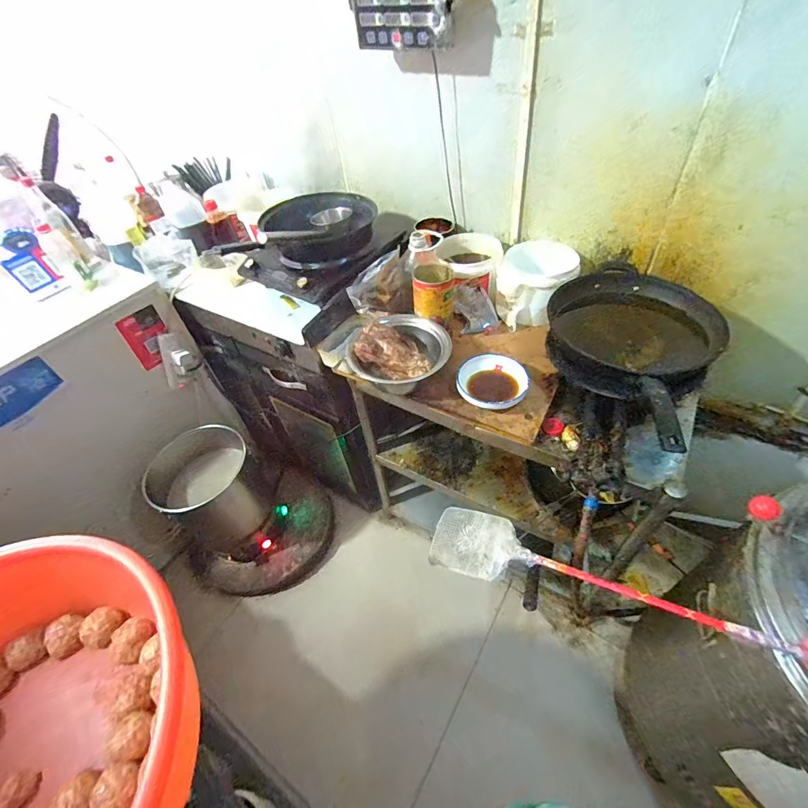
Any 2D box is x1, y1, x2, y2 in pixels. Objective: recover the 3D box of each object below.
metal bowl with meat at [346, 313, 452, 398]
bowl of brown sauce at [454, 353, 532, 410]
[{"bbox_3d":[-0.013,-0.118,0.961,0.240,0.110,0.185,-22,48,-13],"label":"metal bowl with meat"},{"bbox_3d":[0.205,-0.048,0.917,0.155,0.063,0.150,-4,47,4],"label":"bowl of brown sauce"}]

